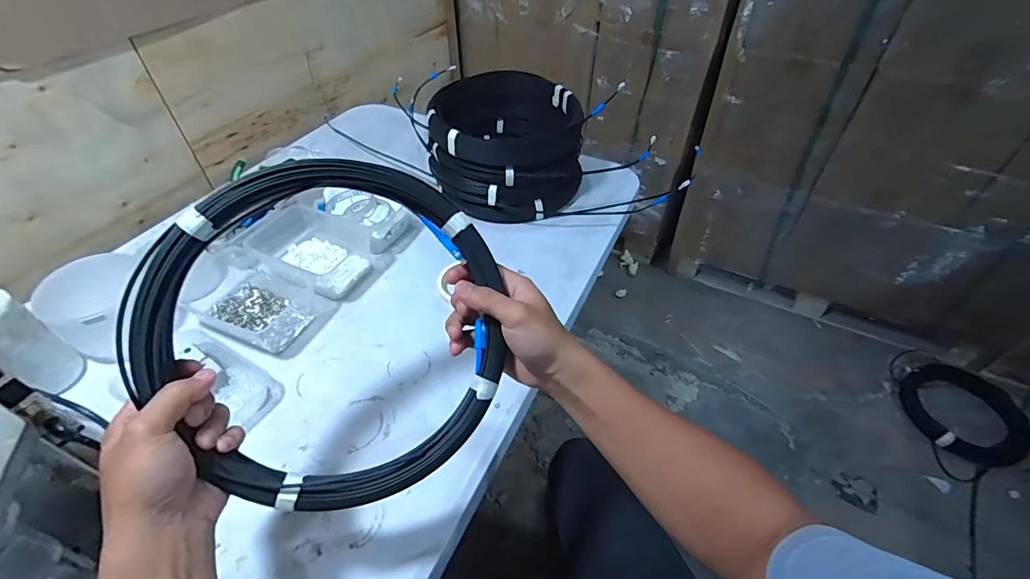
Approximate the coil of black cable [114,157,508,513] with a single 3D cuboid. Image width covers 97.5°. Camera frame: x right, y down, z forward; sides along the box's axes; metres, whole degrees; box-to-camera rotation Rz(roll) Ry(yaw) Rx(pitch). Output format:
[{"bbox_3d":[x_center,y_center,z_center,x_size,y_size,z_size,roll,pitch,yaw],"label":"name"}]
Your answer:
[{"bbox_3d":[-0.136,0.032,0.369,0.267,0.024,0.272,1,88,-18],"label":"coil of black cable"}]

